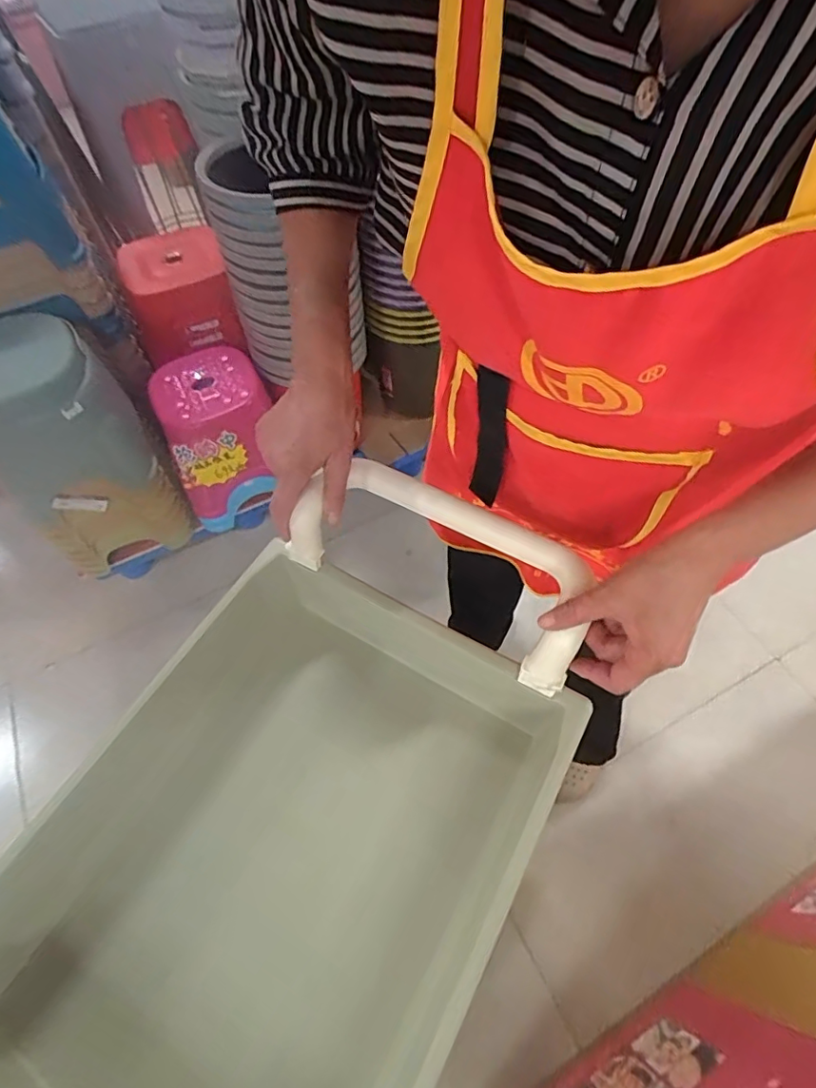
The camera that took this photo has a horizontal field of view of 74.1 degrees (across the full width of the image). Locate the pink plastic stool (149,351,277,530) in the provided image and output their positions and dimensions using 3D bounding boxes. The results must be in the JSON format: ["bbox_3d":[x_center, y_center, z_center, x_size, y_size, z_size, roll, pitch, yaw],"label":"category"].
[{"bbox_3d":[-0.447,-0.271,1.324,0.254,0.295,0.276,-20,59,-8],"label":"pink plastic stool"}]

